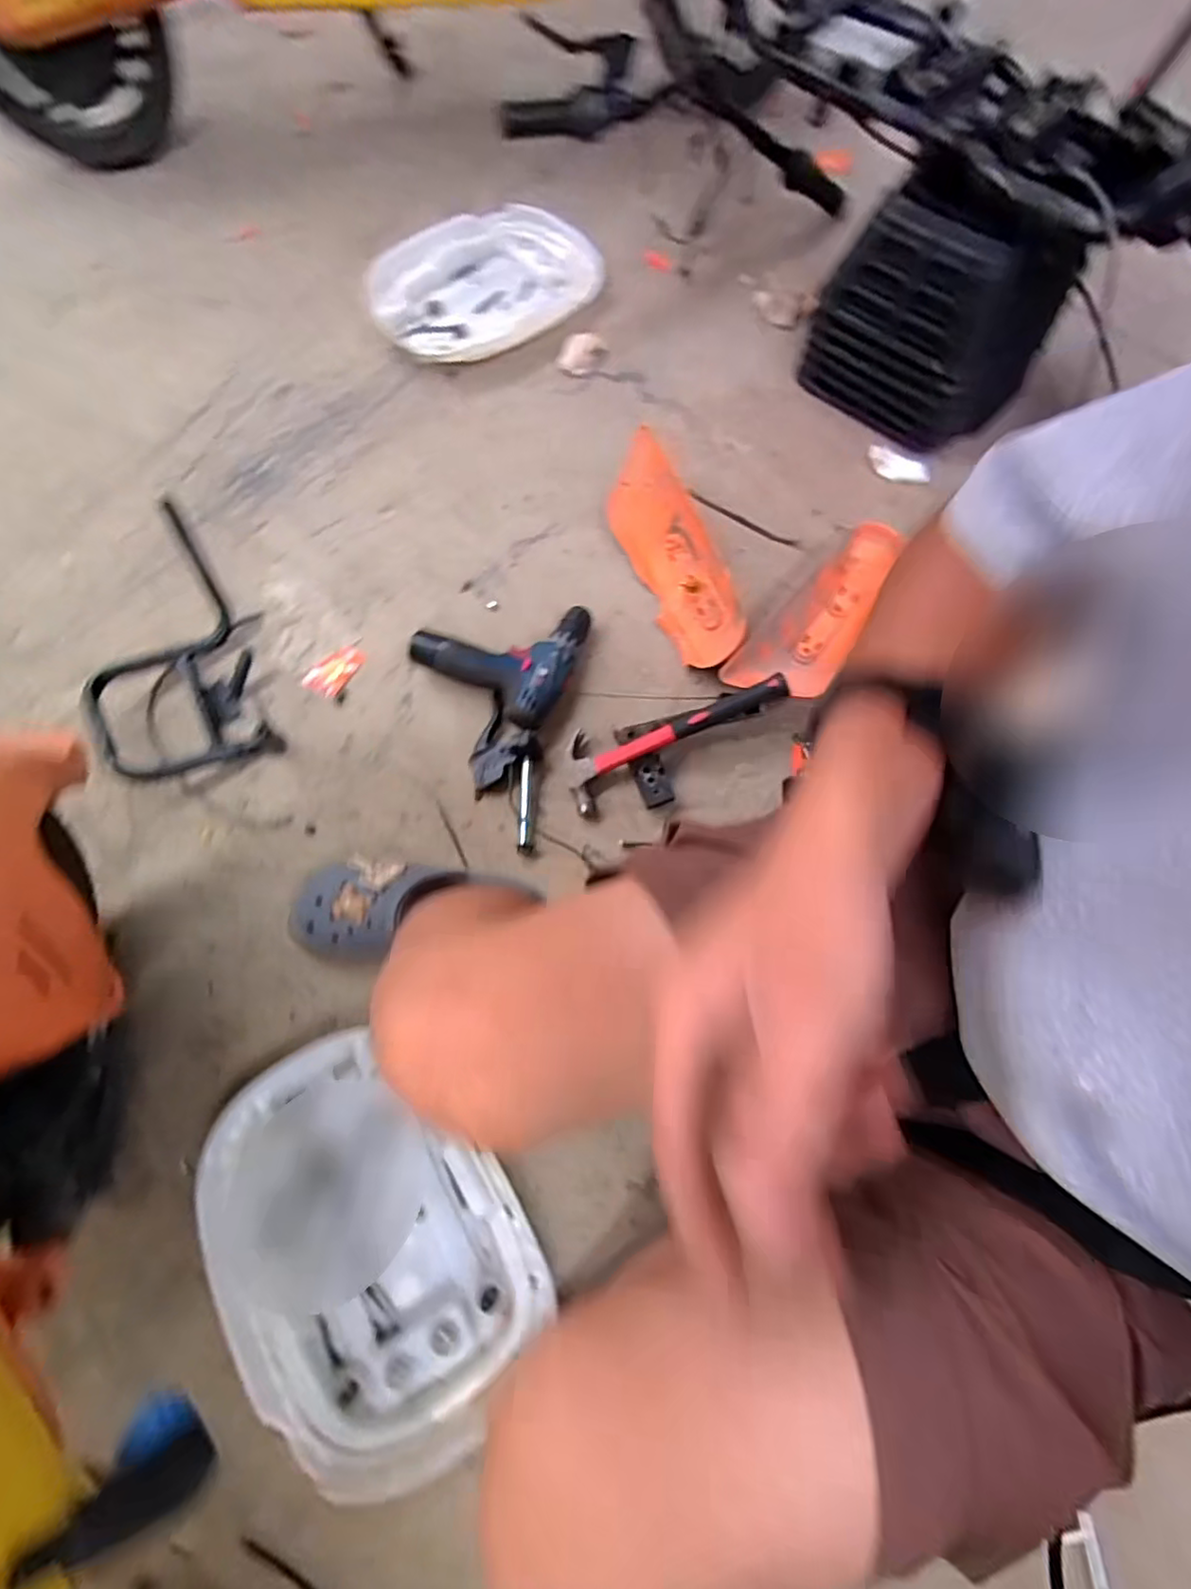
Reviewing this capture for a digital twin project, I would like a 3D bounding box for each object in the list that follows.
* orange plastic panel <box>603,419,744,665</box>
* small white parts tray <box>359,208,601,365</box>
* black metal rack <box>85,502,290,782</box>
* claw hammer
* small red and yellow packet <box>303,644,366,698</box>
[{"bbox_3d":[0.108,-0.311,0.834,0.104,0.075,0.323,-20,73,-7],"label":"orange plastic panel"},{"bbox_3d":[-0.167,-0.817,1.016,0.362,0.041,0.278,-41,77,-13],"label":"small white parts tray"},{"bbox_3d":[-0.502,-0.133,0.746,0.206,0.127,0.313,-27,74,-9],"label":"black metal rack"},{"bbox_3d":[0.089,-0.073,0.744,0.269,0.029,0.096,-25,73,9],"label":"claw hammer"},{"bbox_3d":[-0.339,-0.164,0.831,0.050,0.005,0.077,29,74,9],"label":"small red and yellow packet"}]

